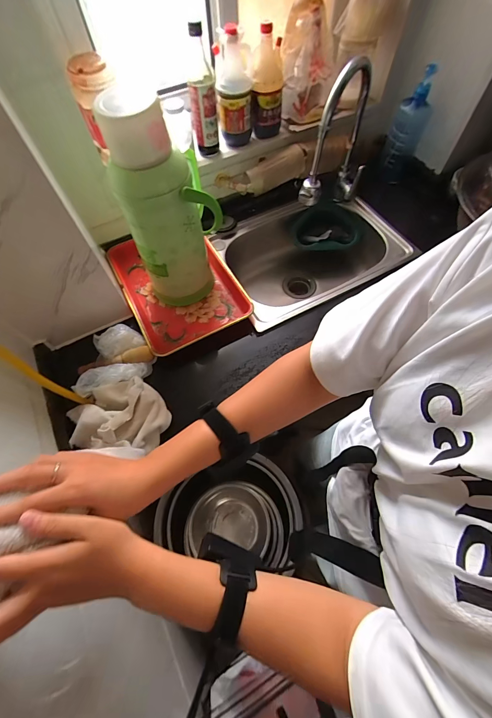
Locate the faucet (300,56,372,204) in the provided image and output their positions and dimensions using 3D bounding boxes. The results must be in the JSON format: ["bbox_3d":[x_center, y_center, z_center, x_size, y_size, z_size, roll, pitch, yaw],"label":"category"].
[{"bbox_3d":[0.238,-0.511,0.757,0.064,0.337,0.247,38,69,19],"label":"faucet"}]

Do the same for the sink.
[{"bbox_3d":[0.179,-0.278,0.931,0.494,0.181,0.349,-26,65,-11],"label":"sink"}]

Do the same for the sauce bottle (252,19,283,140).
[{"bbox_3d":[0.057,-0.703,0.781,0.074,0.217,0.080,0,63,2],"label":"sauce bottle"}]

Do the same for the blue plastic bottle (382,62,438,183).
[{"bbox_3d":[0.465,-0.660,0.875,0.085,0.243,0.078,27,66,15],"label":"blue plastic bottle"}]

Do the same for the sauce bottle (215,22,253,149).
[{"bbox_3d":[-0.029,-0.664,0.763,0.090,0.224,0.083,-4,62,-1],"label":"sauce bottle"}]

